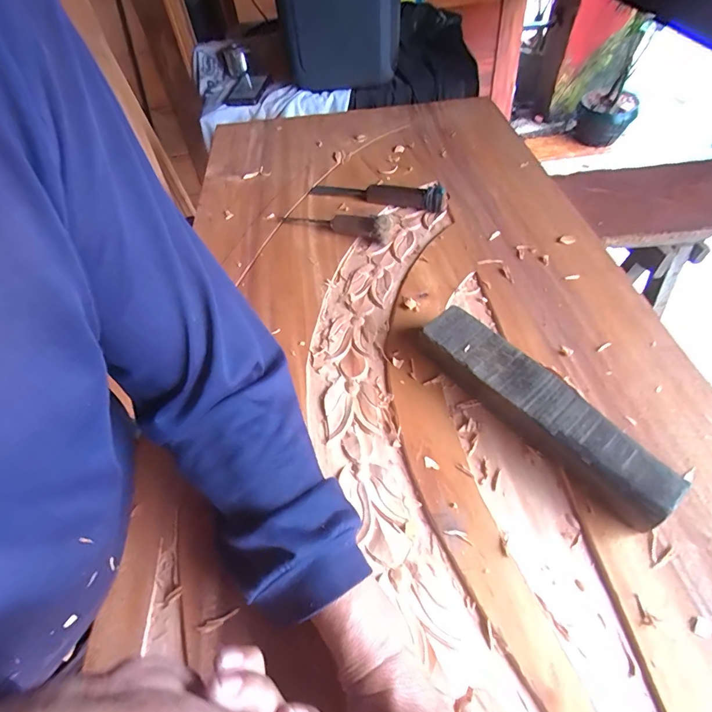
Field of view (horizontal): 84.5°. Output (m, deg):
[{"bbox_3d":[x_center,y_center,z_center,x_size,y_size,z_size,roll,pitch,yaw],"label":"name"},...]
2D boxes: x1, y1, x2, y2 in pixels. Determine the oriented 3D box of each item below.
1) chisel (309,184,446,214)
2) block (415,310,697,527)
[{"bbox_3d":[0.032,-0.264,0.630,0.220,0.033,0.029,15,56,15],"label":"chisel"},{"bbox_3d":[0.170,0.046,0.381,0.054,0.044,0.253,-34,58,-20],"label":"block"}]

